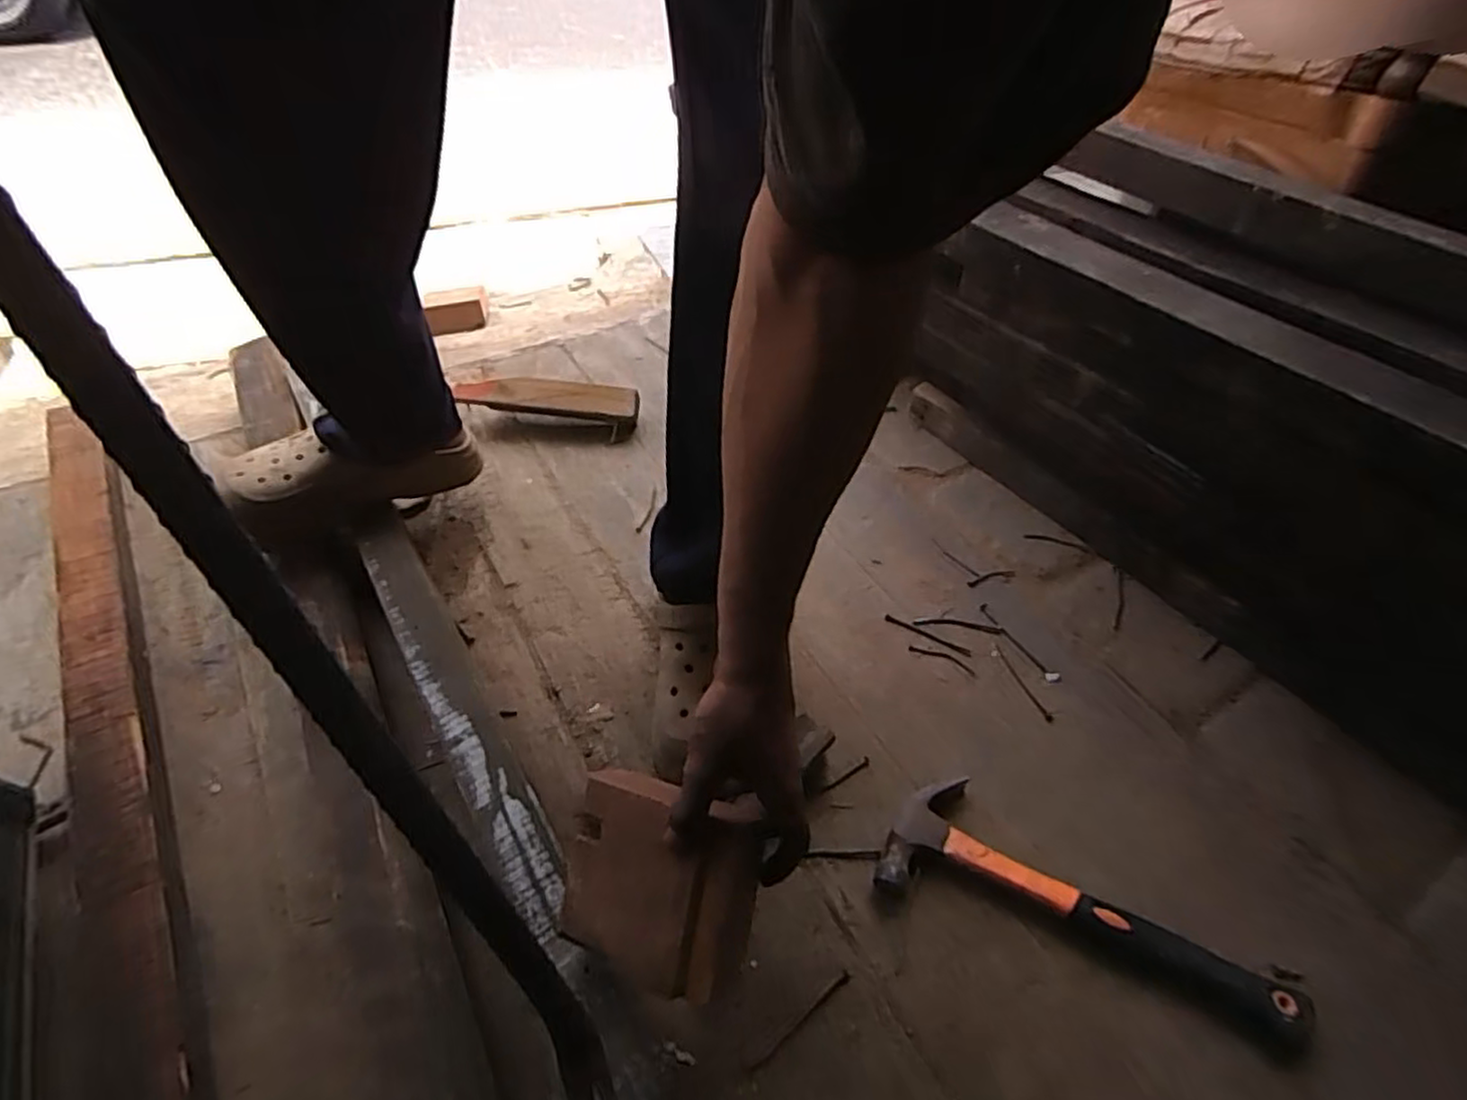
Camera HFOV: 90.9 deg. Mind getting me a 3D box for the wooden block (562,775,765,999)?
[{"bbox_3d":[-0.050,0.203,0.448,0.119,0.037,0.109,5,80,26],"label":"wooden block"}]

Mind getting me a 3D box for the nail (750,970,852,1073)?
[{"bbox_3d":[0.051,0.359,0.549,0.100,0.006,0.007,-30,55,-27],"label":"nail"}]

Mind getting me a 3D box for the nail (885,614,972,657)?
[{"bbox_3d":[0.215,0.095,0.802,0.099,0.004,0.010,25,51,19],"label":"nail"}]

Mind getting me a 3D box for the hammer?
[{"bbox_3d":[0.294,0.287,0.614,0.327,0.027,0.104,16,48,11],"label":"hammer"}]

